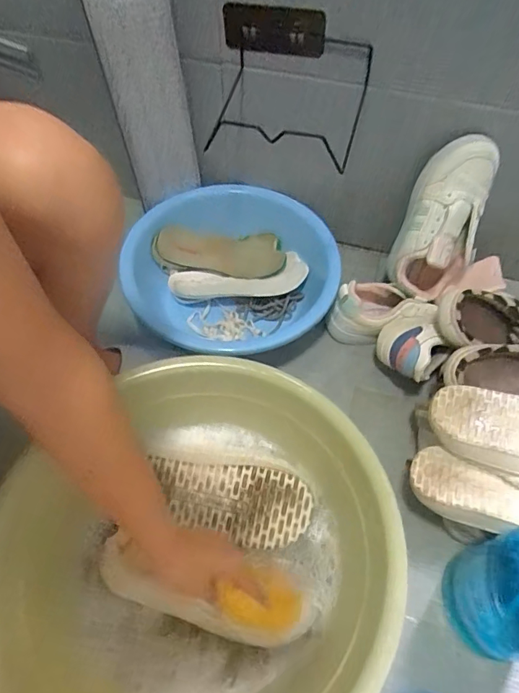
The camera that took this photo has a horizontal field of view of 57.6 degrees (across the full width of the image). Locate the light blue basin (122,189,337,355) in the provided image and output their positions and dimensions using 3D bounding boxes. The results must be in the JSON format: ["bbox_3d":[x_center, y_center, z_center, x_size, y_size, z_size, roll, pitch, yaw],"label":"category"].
[{"bbox_3d":[-0.049,-0.119,0.796,0.348,0.097,0.307,14,60,9],"label":"light blue basin"}]

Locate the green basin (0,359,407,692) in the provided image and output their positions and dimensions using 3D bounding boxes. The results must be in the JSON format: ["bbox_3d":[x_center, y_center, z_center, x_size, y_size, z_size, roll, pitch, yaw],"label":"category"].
[{"bbox_3d":[-0.043,0.228,0.536,0.373,0.166,0.389,21,61,12],"label":"green basin"}]

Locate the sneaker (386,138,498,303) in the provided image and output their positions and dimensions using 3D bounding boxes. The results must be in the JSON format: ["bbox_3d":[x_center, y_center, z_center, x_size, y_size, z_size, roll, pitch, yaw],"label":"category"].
[{"bbox_3d":[0.267,-0.183,0.691,0.111,0.233,0.083,19,26,12],"label":"sneaker"}]

